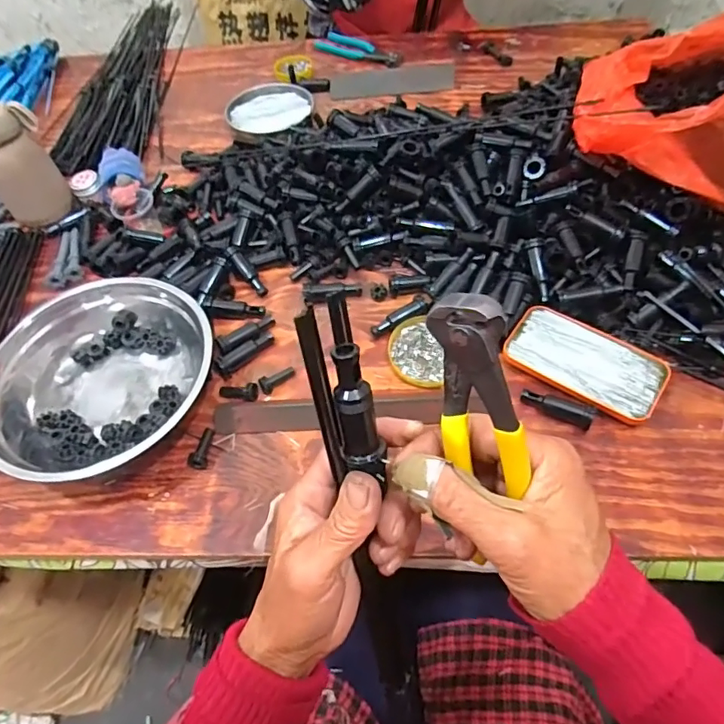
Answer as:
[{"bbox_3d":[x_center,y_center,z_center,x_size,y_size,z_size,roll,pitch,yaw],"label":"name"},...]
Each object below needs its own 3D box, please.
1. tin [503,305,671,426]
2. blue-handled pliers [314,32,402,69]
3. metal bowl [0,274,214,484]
[{"bbox_3d":[0.217,0.001,0.515,0.143,0.022,0.075,28,62,21],"label":"tin"},{"bbox_3d":[-0.002,-0.540,0.904,0.164,0.009,0.060,26,61,20],"label":"blue-handled pliers"},{"bbox_3d":[-0.251,0.017,0.513,0.212,0.072,0.202,-2,56,3],"label":"metal bowl"}]

